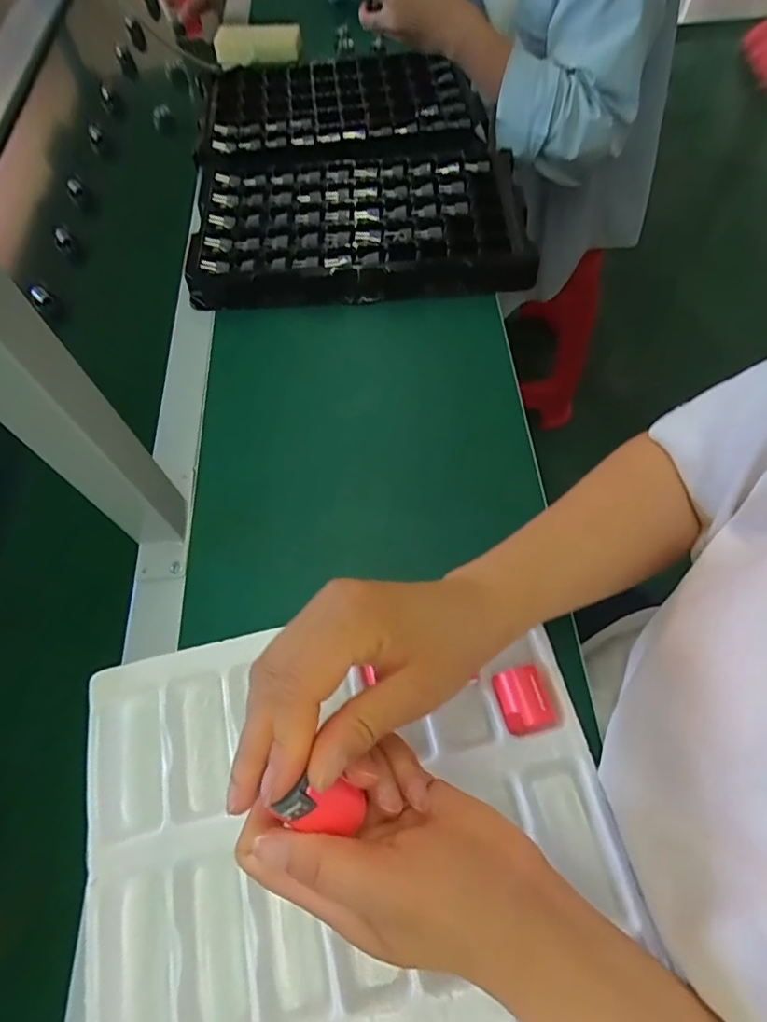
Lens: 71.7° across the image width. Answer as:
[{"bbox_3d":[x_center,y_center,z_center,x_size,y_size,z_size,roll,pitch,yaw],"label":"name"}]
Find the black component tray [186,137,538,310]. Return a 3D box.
[{"bbox_3d":[-0.029,-0.346,0.612,0.359,0.042,0.264,-2,61,1],"label":"black component tray"}]

